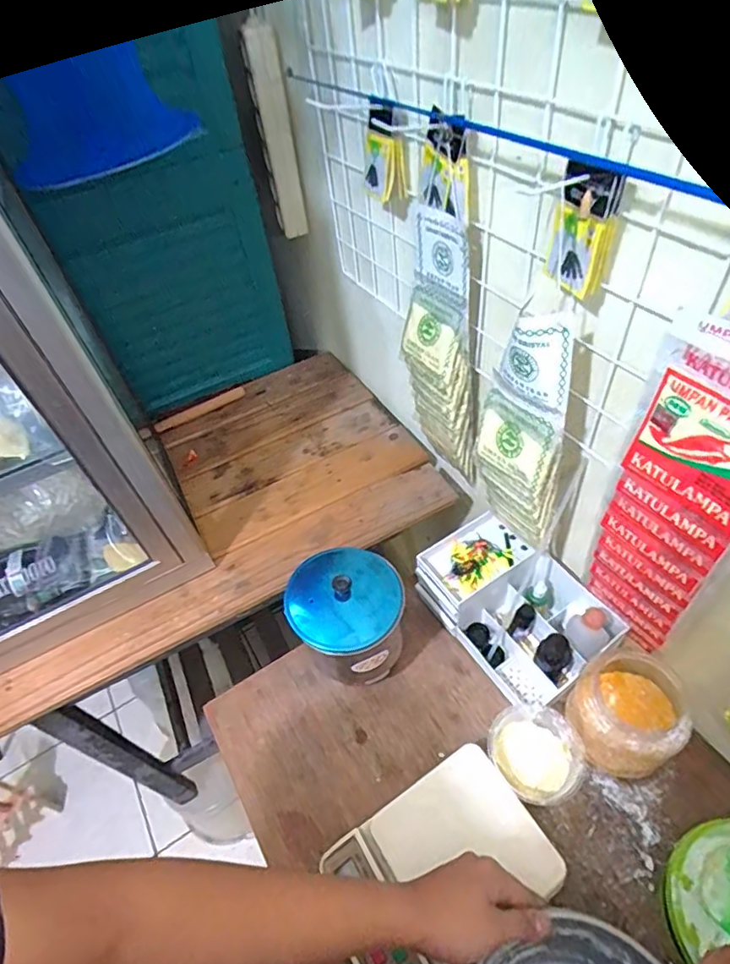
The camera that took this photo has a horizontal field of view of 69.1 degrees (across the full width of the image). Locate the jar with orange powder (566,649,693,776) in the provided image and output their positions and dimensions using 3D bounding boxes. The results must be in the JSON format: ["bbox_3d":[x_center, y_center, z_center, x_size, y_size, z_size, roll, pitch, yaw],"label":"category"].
[{"bbox_3d":[0.295,0.259,0.599,0.108,0.110,0.103,-4,49,5],"label":"jar with orange powder"}]

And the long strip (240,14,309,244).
[{"bbox_3d":[-0.119,-0.465,0.725,0.046,0.254,0.039,-9,49,1],"label":"long strip"}]

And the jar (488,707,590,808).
[{"bbox_3d":[0.193,0.314,0.608,0.097,0.057,0.099,-4,49,5],"label":"jar"}]

